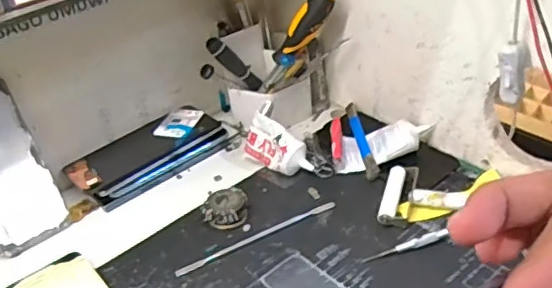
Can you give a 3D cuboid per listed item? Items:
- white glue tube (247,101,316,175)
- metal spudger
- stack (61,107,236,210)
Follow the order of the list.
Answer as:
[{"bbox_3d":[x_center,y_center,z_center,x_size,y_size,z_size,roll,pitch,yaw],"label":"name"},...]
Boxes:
[{"bbox_3d":[0.002,0.001,0.628,0.034,0.060,0.079,-28,40,-28],"label":"white glue tube"},{"bbox_3d":[-0.017,0.090,0.557,0.168,0.004,0.012,-21,37,-20],"label":"metal spudger"},{"bbox_3d":[-0.139,0.007,0.669,0.194,0.034,0.074,-29,41,-28],"label":"stack"}]

